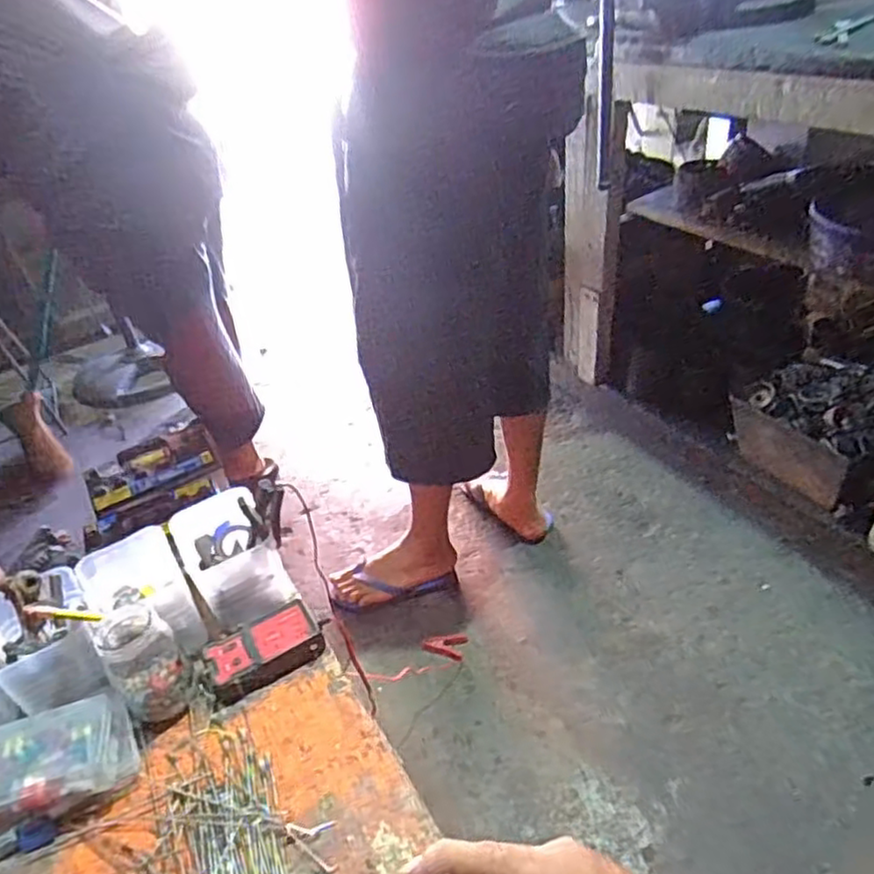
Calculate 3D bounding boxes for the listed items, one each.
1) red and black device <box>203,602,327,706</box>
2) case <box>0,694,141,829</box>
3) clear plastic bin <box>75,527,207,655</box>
[{"bbox_3d":[-0.166,0.203,0.663,0.105,0.023,0.066,-22,39,-18],"label":"red and black device"},{"bbox_3d":[-0.349,0.276,0.576,0.174,0.040,0.081,-16,37,-11],"label":"case"},{"bbox_3d":[-0.292,0.162,0.685,0.090,0.072,0.119,-24,39,-21],"label":"clear plastic bin"}]

